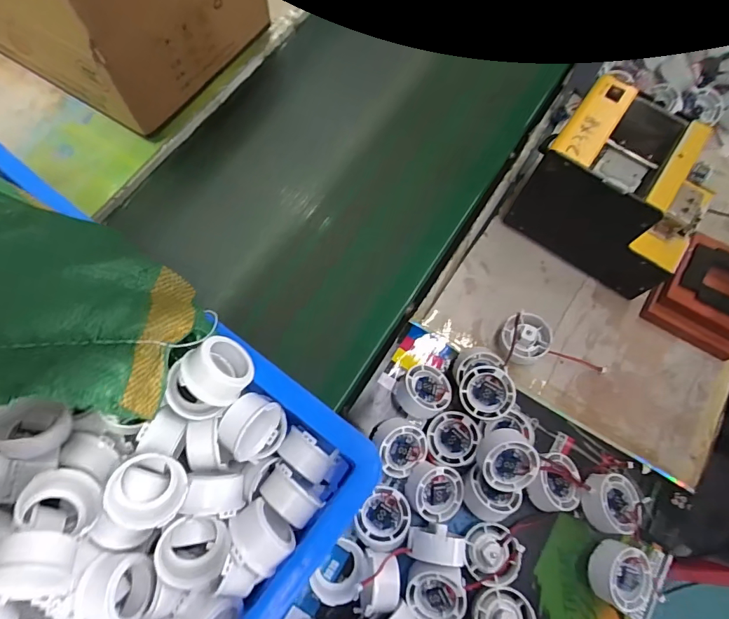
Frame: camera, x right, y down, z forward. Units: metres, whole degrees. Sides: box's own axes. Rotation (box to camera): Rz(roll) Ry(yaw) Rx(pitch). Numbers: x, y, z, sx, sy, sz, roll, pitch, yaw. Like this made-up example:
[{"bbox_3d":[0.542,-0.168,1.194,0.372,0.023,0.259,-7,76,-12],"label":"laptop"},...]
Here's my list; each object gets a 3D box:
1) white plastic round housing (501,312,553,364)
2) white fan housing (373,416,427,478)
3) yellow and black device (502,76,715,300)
[{"bbox_3d":[0.184,0.033,0.508,0.054,0.032,0.056,1,68,-3],"label":"white plastic round housing"},{"bbox_3d":[0.035,0.139,0.454,0.052,0.025,0.052,-2,95,-20],"label":"white fan housing"},{"bbox_3d":[0.287,-0.131,0.515,0.181,0.151,0.127,32,70,9],"label":"yellow and black device"}]

